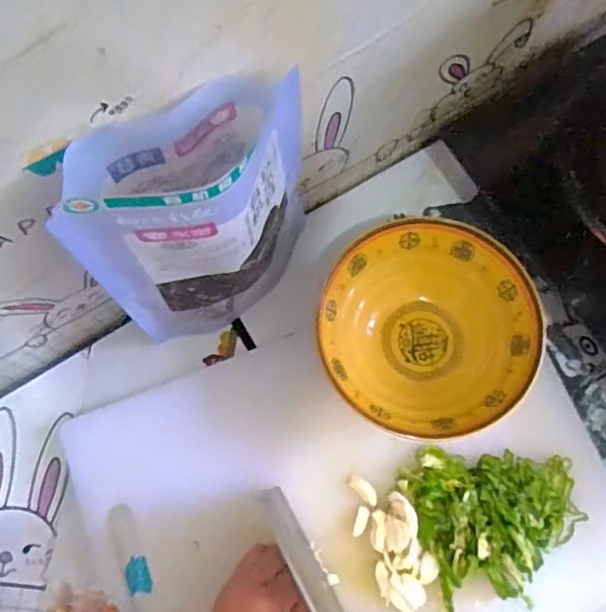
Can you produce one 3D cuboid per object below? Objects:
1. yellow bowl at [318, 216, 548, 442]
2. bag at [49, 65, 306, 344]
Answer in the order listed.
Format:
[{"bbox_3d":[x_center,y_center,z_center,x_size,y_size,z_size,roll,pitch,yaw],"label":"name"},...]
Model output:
[{"bbox_3d":[0.106,0.020,0.518,0.180,0.063,0.180,0,74,-1],"label":"yellow bowl"},{"bbox_3d":[-0.066,-0.058,0.461,0.183,0.266,0.073,-31,77,-9],"label":"bag"}]

